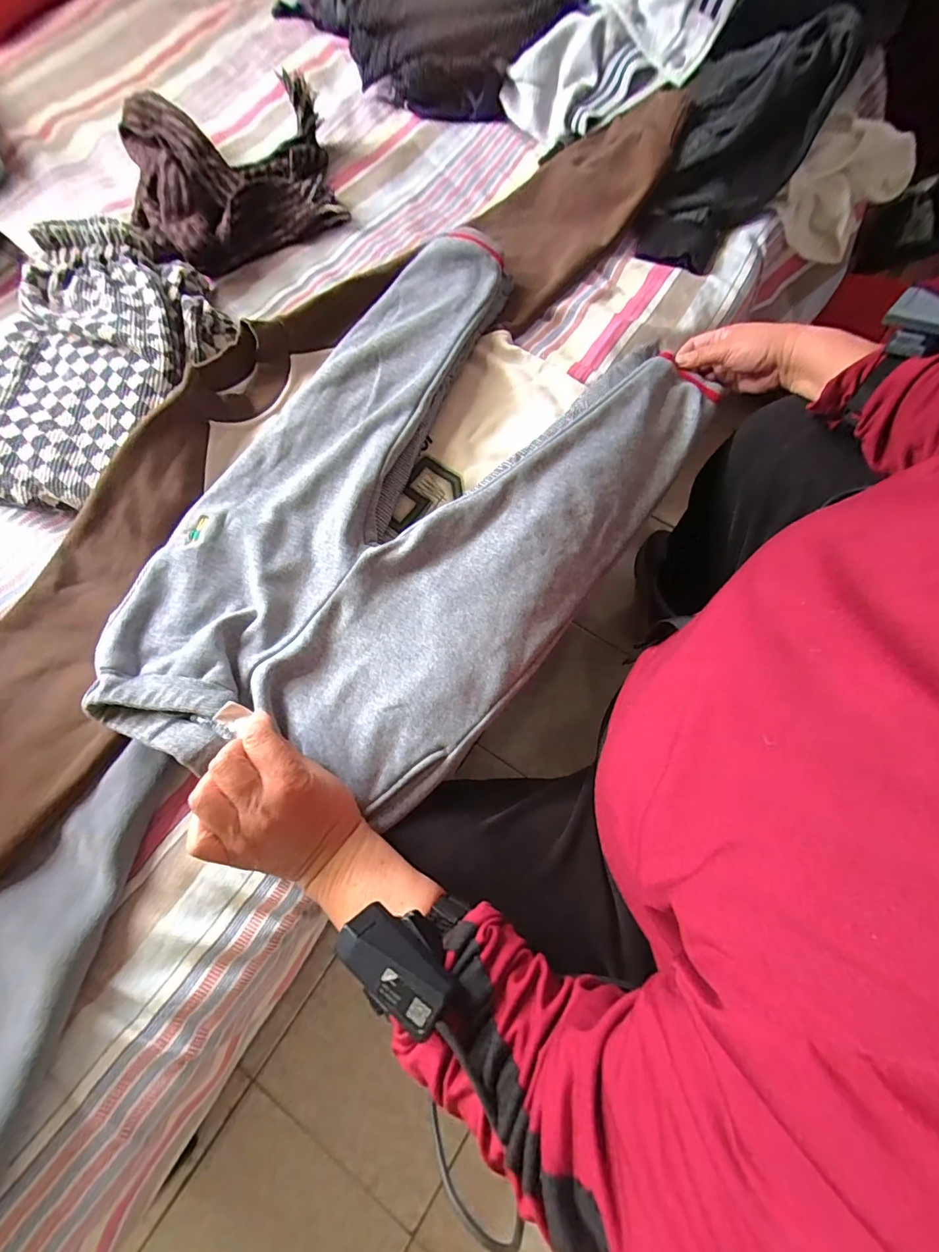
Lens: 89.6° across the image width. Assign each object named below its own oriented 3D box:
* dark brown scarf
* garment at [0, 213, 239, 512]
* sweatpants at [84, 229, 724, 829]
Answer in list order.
[{"bbox_3d":[-0.313,-0.593,0.609,0.256,0.067,0.272,-16,71,-4],"label":"dark brown scarf"},{"bbox_3d":[-0.404,-0.292,0.509,0.223,0.070,0.338,15,72,7],"label":"garment"},{"bbox_3d":[-0.046,-0.127,0.467,0.367,0.076,0.605,33,74,12],"label":"sweatpants"}]

